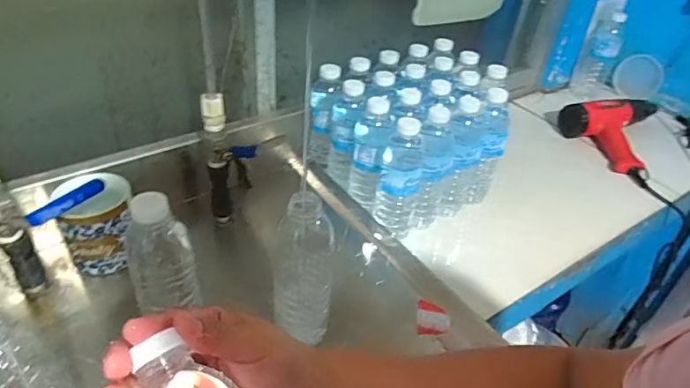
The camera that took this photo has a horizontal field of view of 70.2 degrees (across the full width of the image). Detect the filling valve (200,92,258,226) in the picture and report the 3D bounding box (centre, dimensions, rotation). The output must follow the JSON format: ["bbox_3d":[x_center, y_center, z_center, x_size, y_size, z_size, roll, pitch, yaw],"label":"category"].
[{"bbox_3d":[-0.160,-0.040,0.667,0.054,0.203,0.061,-7,40,-16],"label":"filling valve"}]

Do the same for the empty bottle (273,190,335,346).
[{"bbox_3d":[-0.042,0.073,0.514,0.059,0.169,0.060,4,38,-2],"label":"empty bottle"}]

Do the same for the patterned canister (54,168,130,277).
[{"bbox_3d":[-0.308,0.035,0.627,0.098,0.087,0.094,-13,42,-22],"label":"patterned canister"}]

